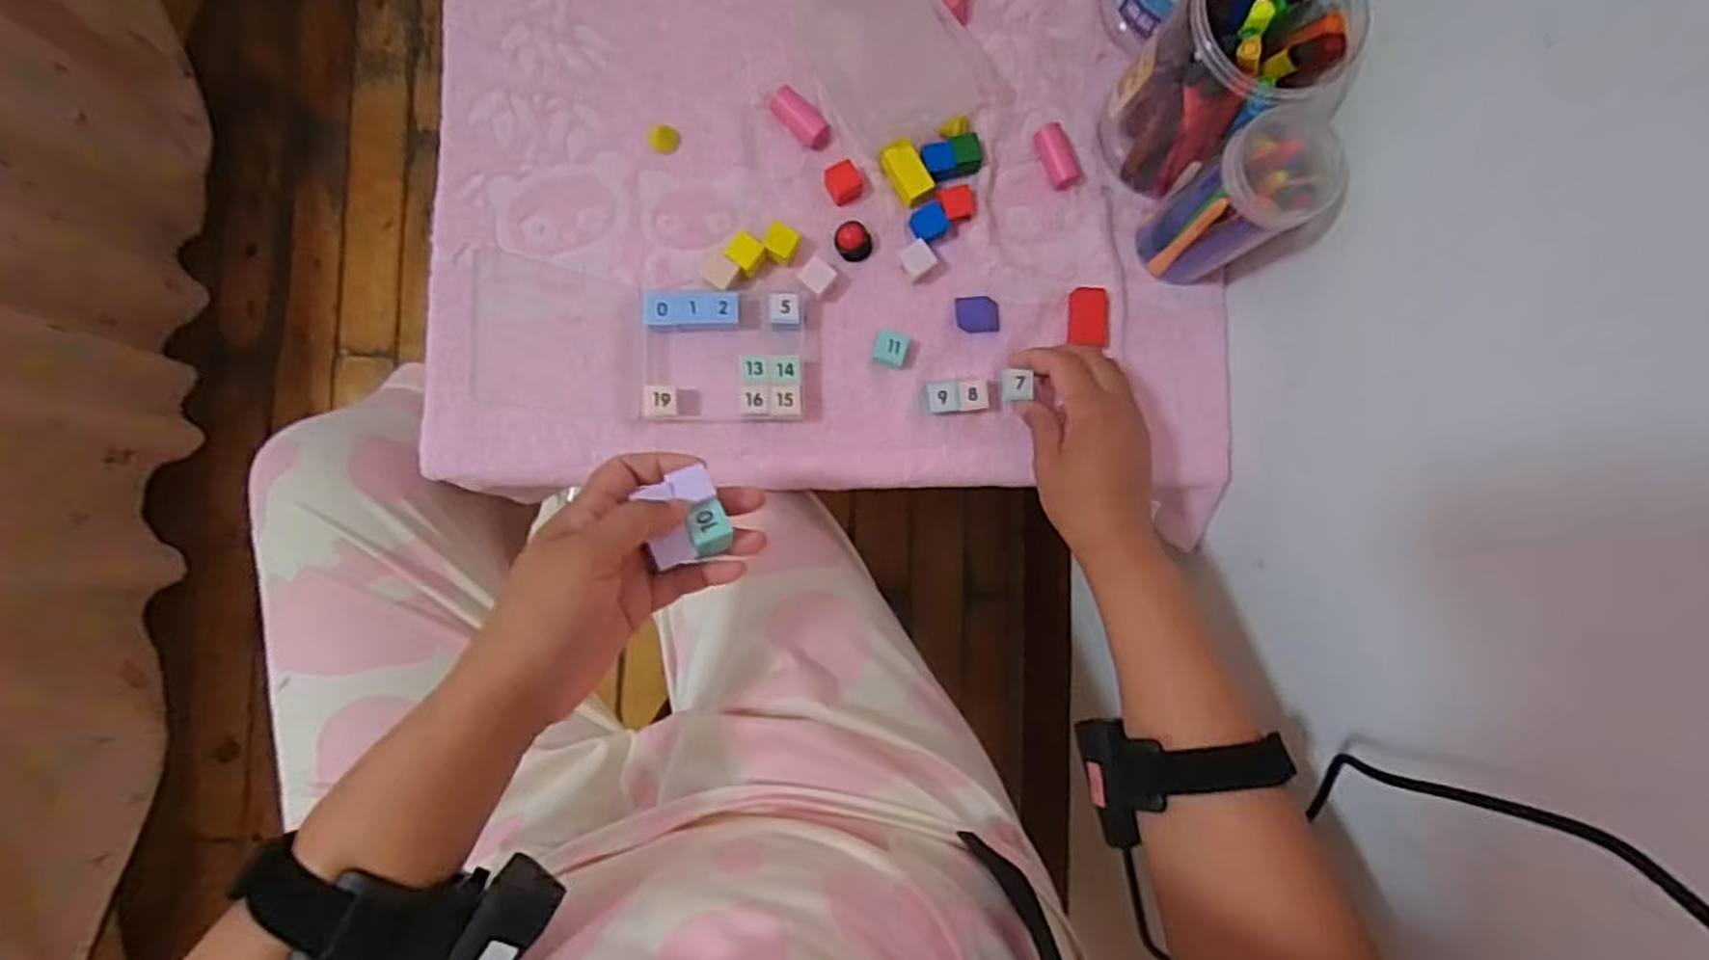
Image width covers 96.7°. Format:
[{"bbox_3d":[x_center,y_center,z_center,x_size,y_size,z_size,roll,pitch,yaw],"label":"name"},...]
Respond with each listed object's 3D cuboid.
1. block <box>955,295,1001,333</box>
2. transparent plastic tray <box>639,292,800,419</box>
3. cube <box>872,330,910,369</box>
[{"bbox_3d":[0.087,-0.117,0.538,0.032,0.012,0.026,-8,88,-5],"label":"block"},{"bbox_3d":[-0.088,-0.085,0.516,0.107,0.023,0.087,0,87,-5],"label":"transparent plastic tray"},{"bbox_3d":[0.025,-0.091,0.525,0.022,0.018,0.022,19,86,-3],"label":"cube"}]

